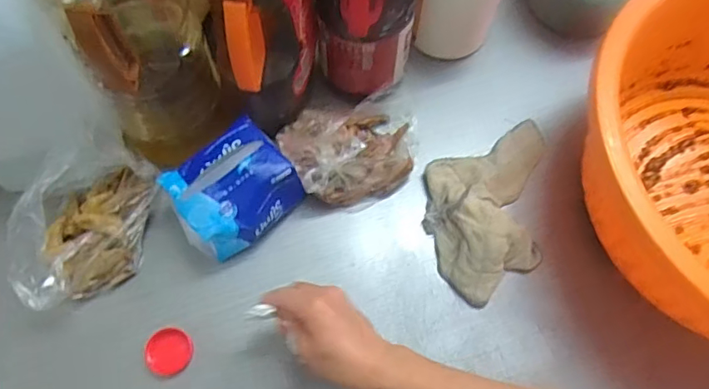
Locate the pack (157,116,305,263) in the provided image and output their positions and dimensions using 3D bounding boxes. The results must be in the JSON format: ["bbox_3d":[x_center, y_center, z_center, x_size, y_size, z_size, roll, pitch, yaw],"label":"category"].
[{"bbox_3d":[-0.123,-0.003,0.547,0.128,0.079,0.094,-36,72,-15],"label":"pack"}]

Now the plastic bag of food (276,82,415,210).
[{"bbox_3d":[0.006,-0.061,0.580,0.156,0.071,0.116,-26,69,-12],"label":"plastic bag of food"}]

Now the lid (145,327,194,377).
[{"bbox_3d":[-0.183,0.155,0.515,0.043,0.006,0.045,0,66,-1],"label":"lid"}]

